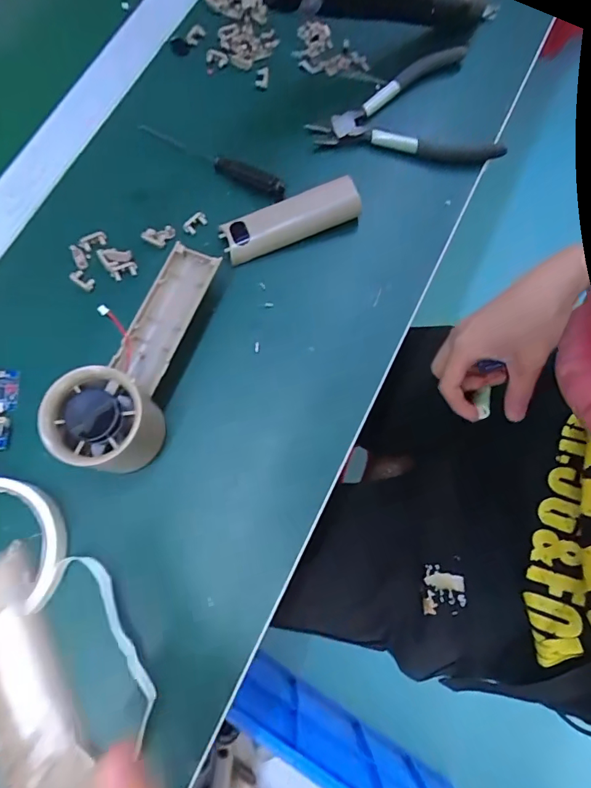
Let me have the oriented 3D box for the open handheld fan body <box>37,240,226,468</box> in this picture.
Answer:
[{"bbox_3d":[-0.101,-0.029,0.297,0.053,0.051,0.155,15,74,5],"label":"open handheld fan body"}]

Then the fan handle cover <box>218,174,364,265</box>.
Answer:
[{"bbox_3d":[-0.003,-0.131,0.347,0.105,0.020,0.031,-21,75,-5],"label":"fan handle cover"}]

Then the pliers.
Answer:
[{"bbox_3d":[0.086,-0.228,0.380,0.143,0.014,0.106,-12,74,-3],"label":"pliers"}]

